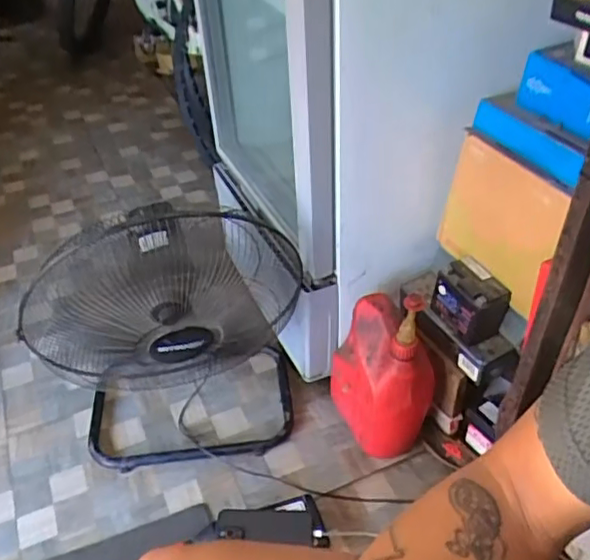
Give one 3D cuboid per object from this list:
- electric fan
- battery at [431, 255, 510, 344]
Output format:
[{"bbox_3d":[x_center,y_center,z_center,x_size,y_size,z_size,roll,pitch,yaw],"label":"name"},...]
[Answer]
[{"bbox_3d":[-0.212,0.094,1.120,0.488,0.563,0.228,-15,42,-15],"label":"electric fan"},{"bbox_3d":[0.301,0.034,1.073,0.073,0.107,0.125,-22,44,-22],"label":"battery"}]

